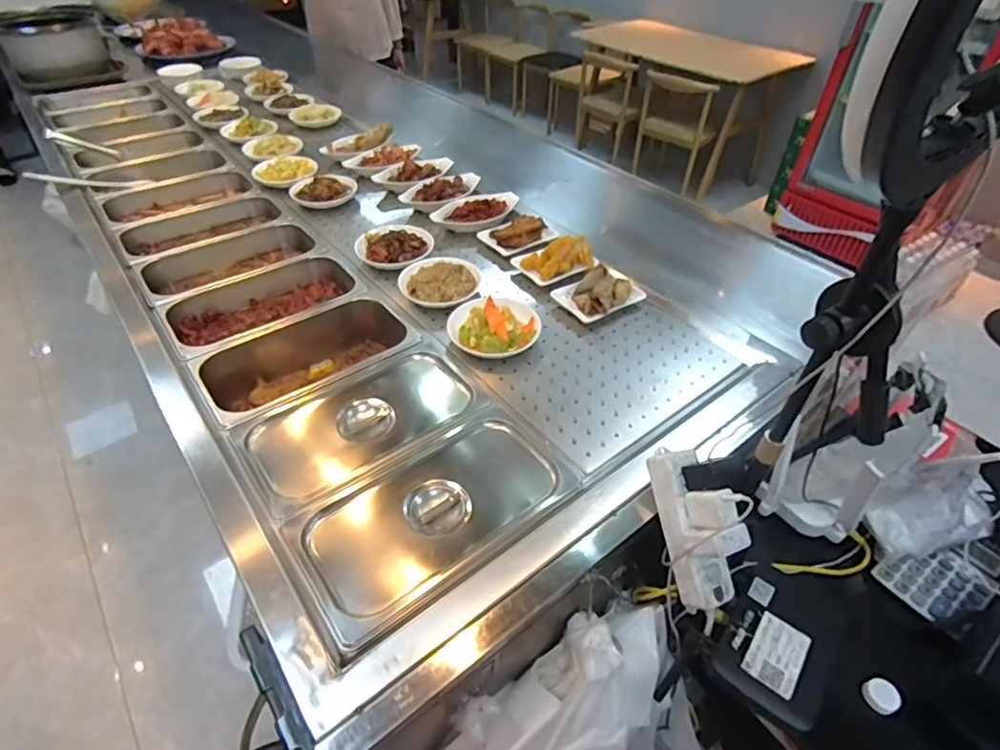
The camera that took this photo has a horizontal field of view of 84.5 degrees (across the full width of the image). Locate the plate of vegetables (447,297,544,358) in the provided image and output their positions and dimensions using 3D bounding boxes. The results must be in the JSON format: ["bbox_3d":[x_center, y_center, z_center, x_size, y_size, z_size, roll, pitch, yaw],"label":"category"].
[{"bbox_3d":[-0.008,-0.079,0.891,0.145,0.032,0.135,1,43,-1],"label":"plate of vegetables"}]

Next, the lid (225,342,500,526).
[{"bbox_3d":[-0.187,0.058,0.764,0.319,0.029,0.166,-28,51,-28],"label":"lid"}]

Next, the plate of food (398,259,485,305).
[{"bbox_3d":[-0.102,-0.158,0.972,0.148,0.049,0.110,-9,44,-11],"label":"plate of food"}]

